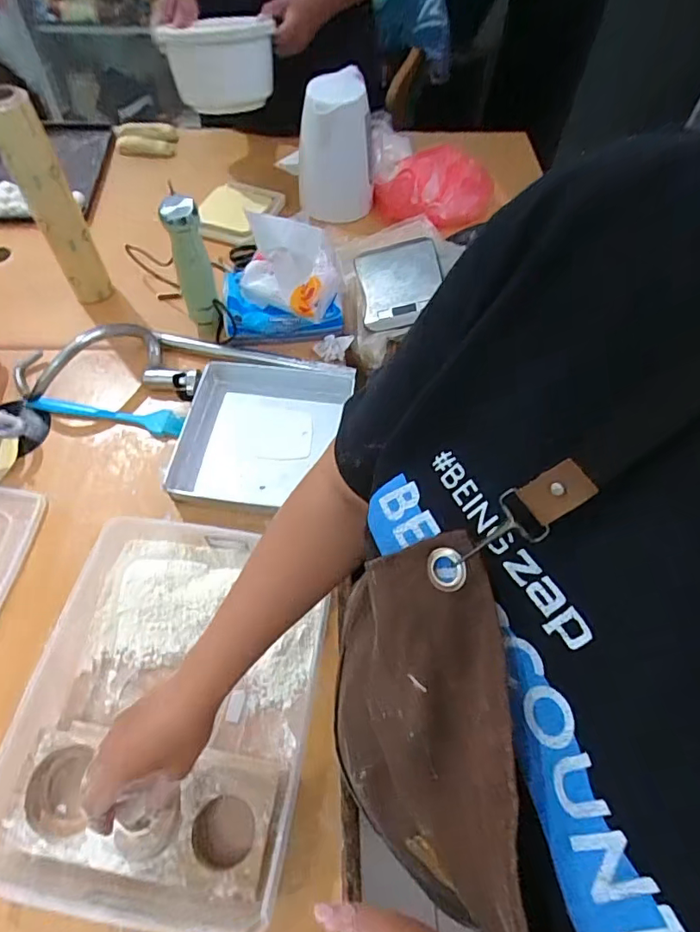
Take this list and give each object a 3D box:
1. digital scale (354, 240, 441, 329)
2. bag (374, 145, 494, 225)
[{"bbox_3d":[0.085,-0.308,0.867,0.135,0.025,0.175,-10,65,4],"label":"digital scale"},{"bbox_3d":[0.178,-0.582,1.048,0.216,0.062,0.275,15,59,7],"label":"bag"}]

